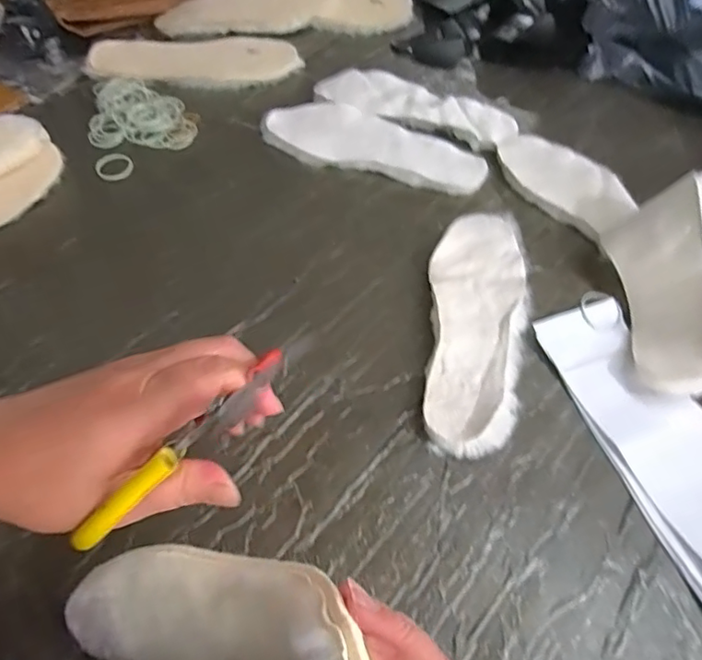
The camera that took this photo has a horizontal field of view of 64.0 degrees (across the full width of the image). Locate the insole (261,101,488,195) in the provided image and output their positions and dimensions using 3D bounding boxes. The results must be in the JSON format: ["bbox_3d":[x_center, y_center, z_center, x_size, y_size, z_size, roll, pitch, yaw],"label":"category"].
[{"bbox_3d":[0.029,-0.228,0.685,0.270,0.021,0.095,16,54,11],"label":"insole"}]

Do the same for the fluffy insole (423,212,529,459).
[{"bbox_3d":[0.119,-0.015,0.528,0.087,0.022,0.279,8,53,5],"label":"fluffy insole"}]

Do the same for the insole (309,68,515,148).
[{"bbox_3d":[0.086,-0.296,0.740,0.258,0.018,0.102,18,54,12],"label":"insole"}]

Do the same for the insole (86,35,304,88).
[{"bbox_3d":[-0.214,-0.372,0.776,0.276,0.017,0.104,-9,60,-12],"label":"insole"}]

